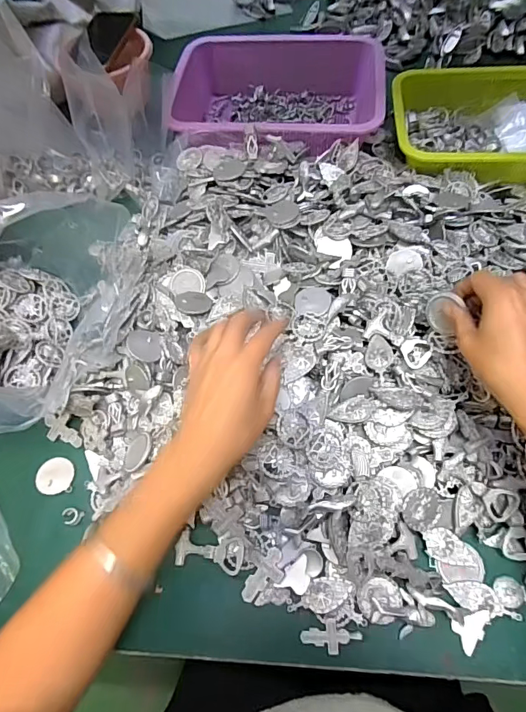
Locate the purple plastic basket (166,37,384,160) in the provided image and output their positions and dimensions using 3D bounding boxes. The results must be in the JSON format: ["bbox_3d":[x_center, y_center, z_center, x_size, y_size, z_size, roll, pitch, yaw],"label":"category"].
[{"bbox_3d":[0.025,-0.388,0.661,0.296,0.080,0.268,6,63,6],"label":"purple plastic basket"}]

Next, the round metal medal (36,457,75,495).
[{"bbox_3d":[-0.210,0.121,0.443,0.035,0.005,0.036,3,60,-11],"label":"round metal medal"}]

